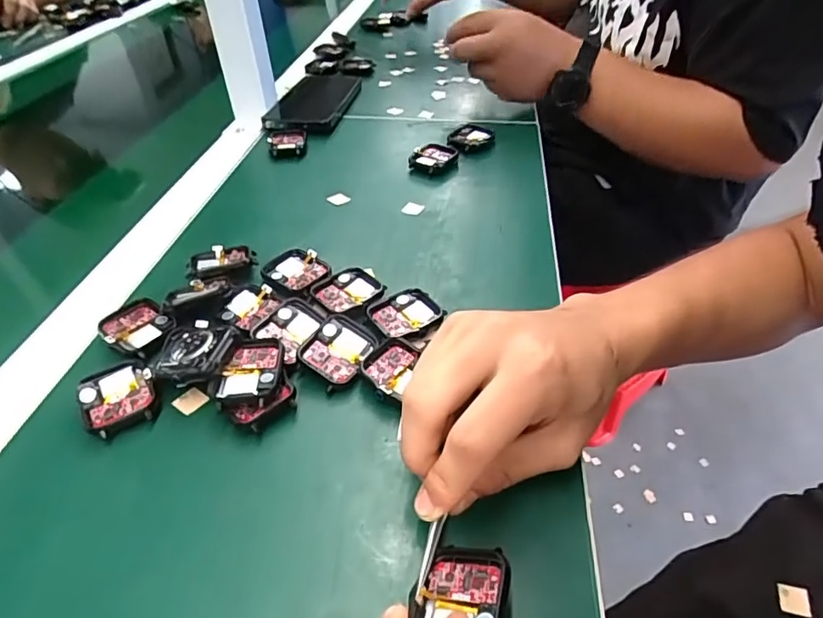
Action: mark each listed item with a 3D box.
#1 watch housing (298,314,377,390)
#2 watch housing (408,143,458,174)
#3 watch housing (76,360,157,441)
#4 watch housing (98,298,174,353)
[{"bbox_3d":[-0.043,0.024,0.307,0.035,0.010,0.043,29,56,12],"label":"watch housing"},{"bbox_3d":[0.020,-0.146,0.504,0.036,0.014,0.046,22,47,25],"label":"watch housing"},{"bbox_3d":[-0.162,0.048,0.286,0.038,0.012,0.045,-26,47,-25],"label":"watch housing"},{"bbox_3d":[-0.173,0.012,0.326,0.040,0.009,0.037,31,51,32],"label":"watch housing"}]

